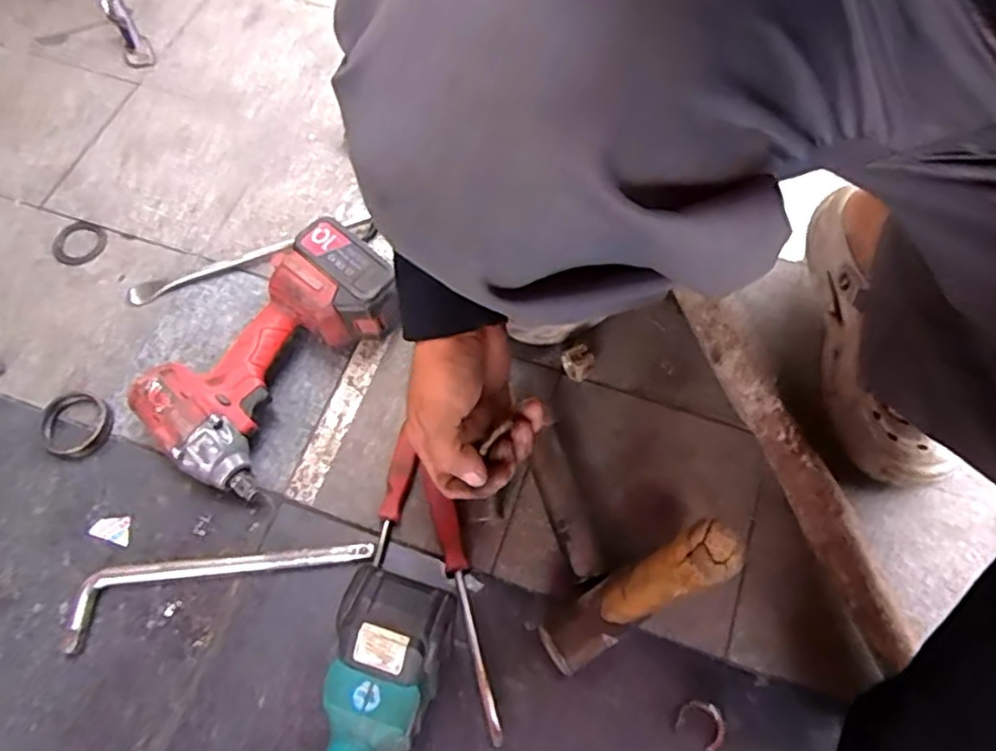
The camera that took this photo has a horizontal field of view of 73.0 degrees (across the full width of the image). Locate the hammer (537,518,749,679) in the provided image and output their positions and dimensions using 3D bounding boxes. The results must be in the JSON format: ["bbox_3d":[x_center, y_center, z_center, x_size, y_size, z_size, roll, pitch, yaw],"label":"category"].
[{"bbox_3d":[0.076,0.145,0.431,0.088,0.273,0.042,-31,67,-12],"label":"hammer"}]

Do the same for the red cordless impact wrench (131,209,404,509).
[{"bbox_3d":[-0.199,-0.020,0.613,0.133,0.078,0.246,35,71,17],"label":"red cordless impact wrench"}]

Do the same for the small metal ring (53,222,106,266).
[{"bbox_3d":[-0.443,-0.140,0.712,0.053,0.004,0.055,0,65,0],"label":"small metal ring"}]

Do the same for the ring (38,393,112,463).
[{"bbox_3d":[-0.388,0.046,0.618,0.062,0.009,0.062,0,65,0],"label":"ring"}]

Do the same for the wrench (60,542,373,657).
[{"bbox_3d":[-0.233,0.164,0.563,0.248,0.016,0.053,-17,66,-7],"label":"wrench"}]

